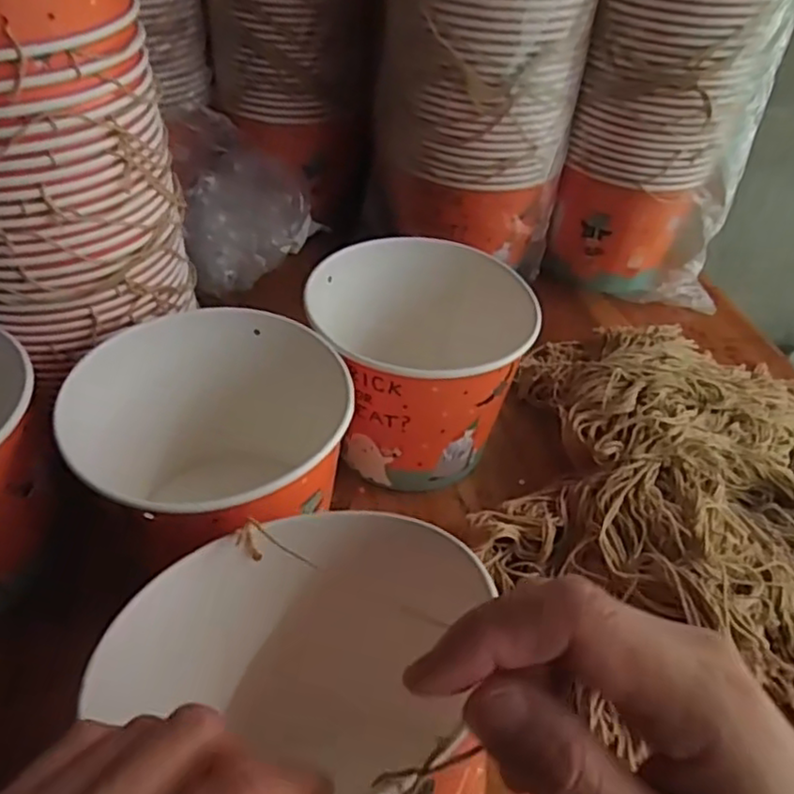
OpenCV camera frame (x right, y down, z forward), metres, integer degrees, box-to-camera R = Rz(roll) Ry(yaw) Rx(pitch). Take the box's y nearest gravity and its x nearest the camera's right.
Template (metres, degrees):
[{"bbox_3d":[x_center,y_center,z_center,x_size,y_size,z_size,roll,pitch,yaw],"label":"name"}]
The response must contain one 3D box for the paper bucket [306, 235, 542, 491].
[{"bbox_3d":[0.010,-0.020,0.505,0.154,0.128,0.142,5,42,-2],"label":"paper bucket"}]

